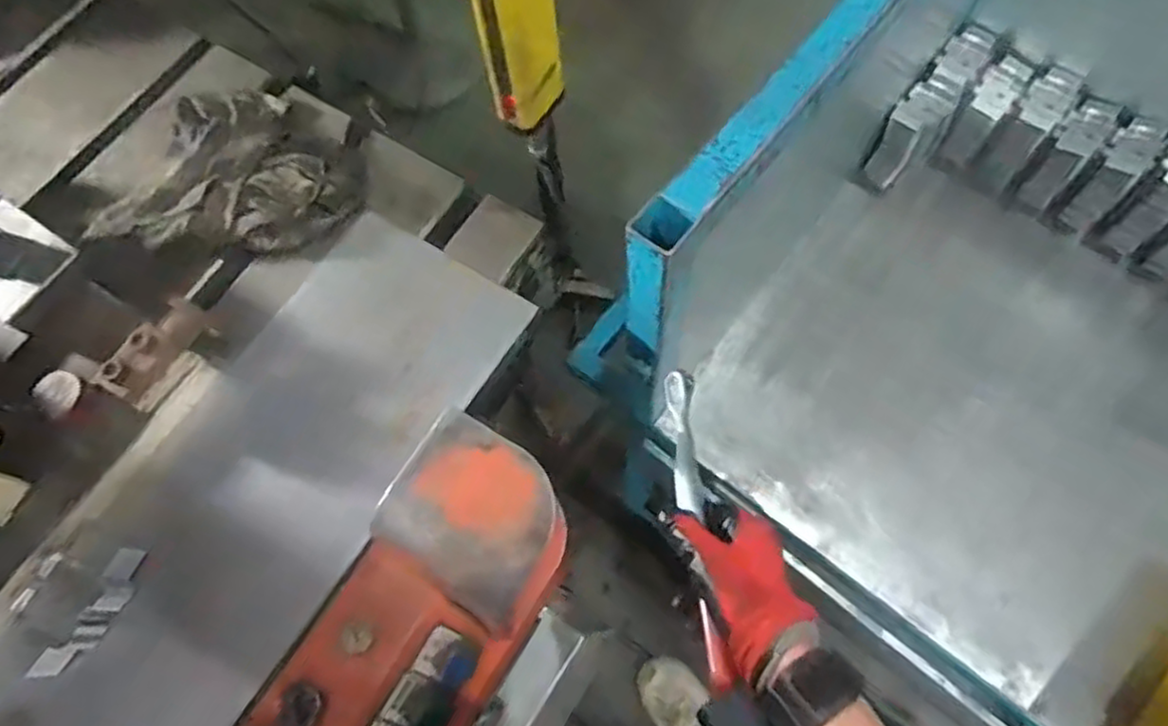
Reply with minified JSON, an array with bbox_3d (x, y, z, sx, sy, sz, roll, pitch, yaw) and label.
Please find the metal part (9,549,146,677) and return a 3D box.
[{"bbox_3d":[-0.387,0.178,0.542,0.061,0.033,0.099,26,70,11],"label":"metal part"}]

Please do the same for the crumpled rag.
[{"bbox_3d":[-0.323,-0.183,0.675,0.220,0.057,0.192,17,68,7],"label":"crumpled rag"}]

